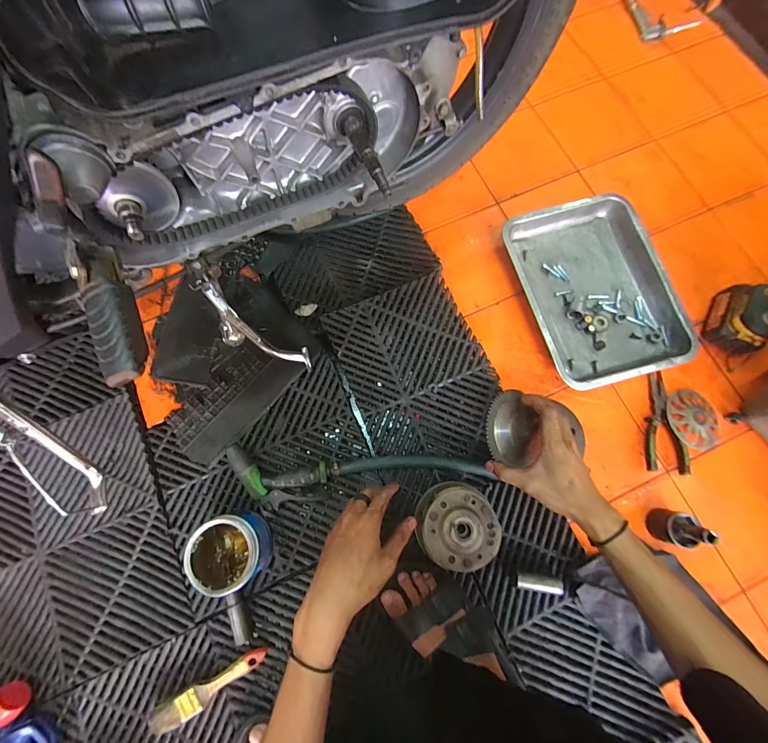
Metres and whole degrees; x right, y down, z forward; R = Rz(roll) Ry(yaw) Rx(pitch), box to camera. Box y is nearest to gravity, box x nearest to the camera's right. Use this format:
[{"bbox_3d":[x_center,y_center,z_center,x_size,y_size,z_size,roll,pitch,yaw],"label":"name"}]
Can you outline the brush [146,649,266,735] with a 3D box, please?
[{"bbox_3d":[-0.256,0.470,0.492,0.177,0.018,0.036,-28,79,-7],"label":"brush"}]

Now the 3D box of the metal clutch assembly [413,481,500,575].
[{"bbox_3d":[0.111,0.238,0.523,0.114,0.077,0.117,0,77,-1],"label":"metal clutch assembly"}]

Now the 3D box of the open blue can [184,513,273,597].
[{"bbox_3d":[-0.232,0.272,0.510,0.100,0.080,0.097,0,77,-1],"label":"open blue can"}]

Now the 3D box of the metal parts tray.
[{"bbox_3d":[0.392,-0.152,0.637,0.252,0.065,0.344,-14,77,-4],"label":"metal parts tray"}]

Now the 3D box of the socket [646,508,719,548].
[{"bbox_3d":[0.457,0.244,0.517,0.052,0.084,0.051,13,77,2],"label":"socket"}]

